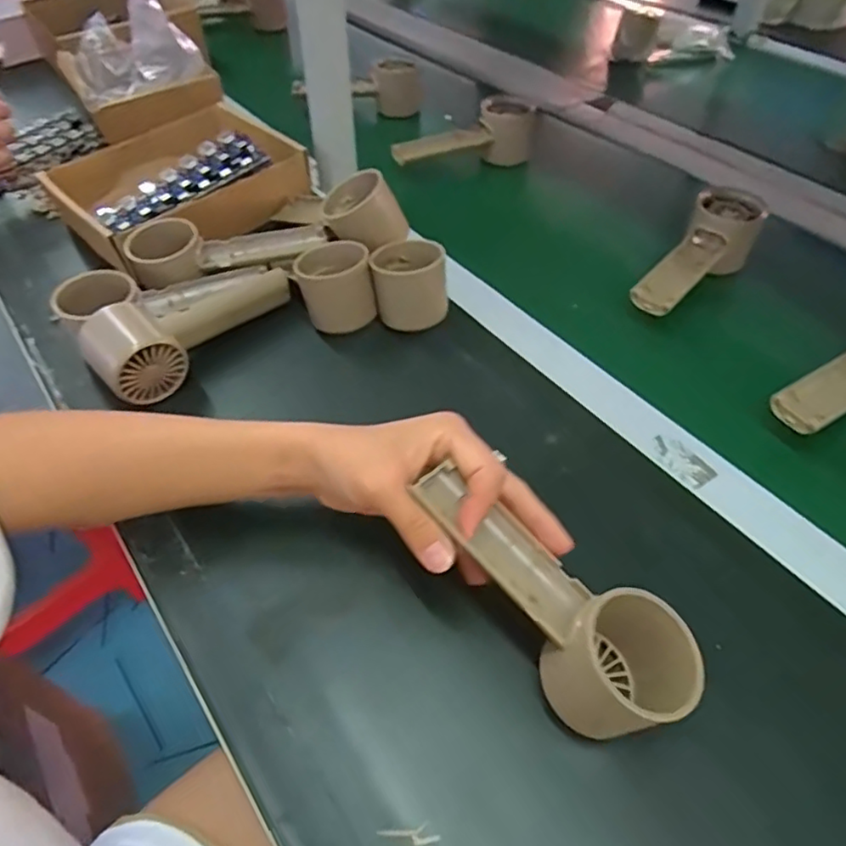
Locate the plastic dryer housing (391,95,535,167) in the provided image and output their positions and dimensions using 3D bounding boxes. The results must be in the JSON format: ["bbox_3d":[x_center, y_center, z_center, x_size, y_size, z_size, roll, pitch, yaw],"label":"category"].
[{"bbox_3d":[0.042,-0.310,0.672,0.161,0.056,0.052,-18,52,-14],"label":"plastic dryer housing"}]

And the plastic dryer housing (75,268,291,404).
[{"bbox_3d":[-0.180,-0.075,0.468,0.055,0.061,0.148,33,58,25],"label":"plastic dryer housing"}]

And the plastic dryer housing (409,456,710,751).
[{"bbox_3d":[0.060,0.084,0.304,0.055,0.046,0.157,-36,69,-26],"label":"plastic dryer housing"}]

